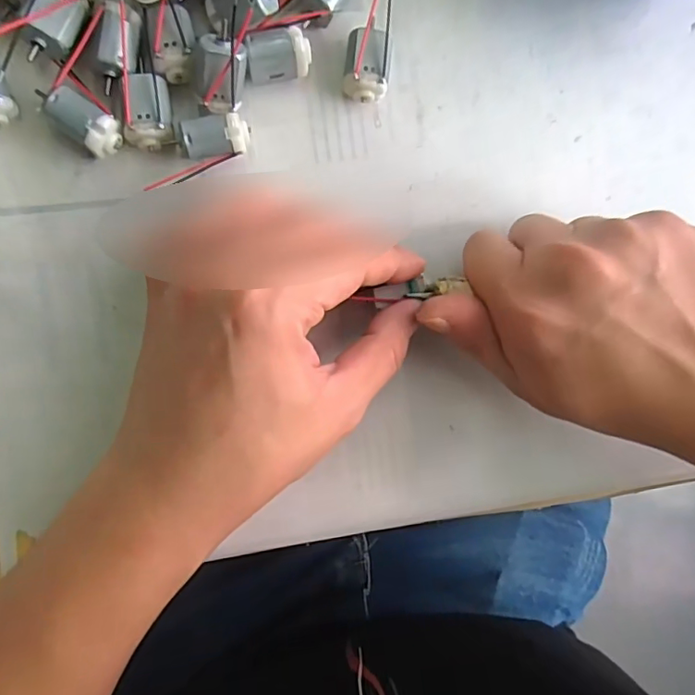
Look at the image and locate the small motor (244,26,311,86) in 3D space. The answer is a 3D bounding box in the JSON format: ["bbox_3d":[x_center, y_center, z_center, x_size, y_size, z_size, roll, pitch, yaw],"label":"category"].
[{"bbox_3d":[-0.029,-0.122,0.228,0.027,0.020,0.016,-13,94,-8],"label":"small motor"}]

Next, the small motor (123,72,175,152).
[{"bbox_3d":[-0.082,-0.096,0.223,0.018,0.016,0.028,-4,93,-8],"label":"small motor"}]

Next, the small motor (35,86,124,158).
[{"bbox_3d":[-0.106,-0.091,0.218,0.029,0.019,0.016,39,87,-8],"label":"small motor"}]

